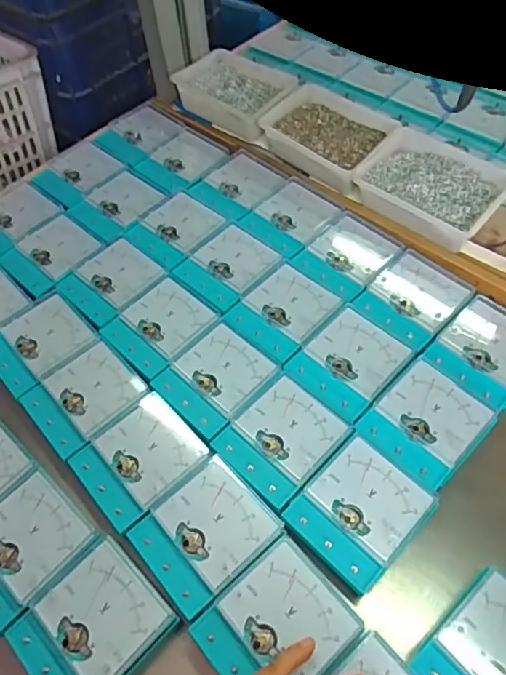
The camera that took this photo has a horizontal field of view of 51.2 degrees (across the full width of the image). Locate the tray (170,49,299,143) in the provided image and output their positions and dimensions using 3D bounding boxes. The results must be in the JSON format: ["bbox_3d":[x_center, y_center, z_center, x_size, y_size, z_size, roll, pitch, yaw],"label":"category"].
[{"bbox_3d":[-0.019,-0.386,0.841,0.182,0.058,0.132,34,65,24],"label":"tray"}]

